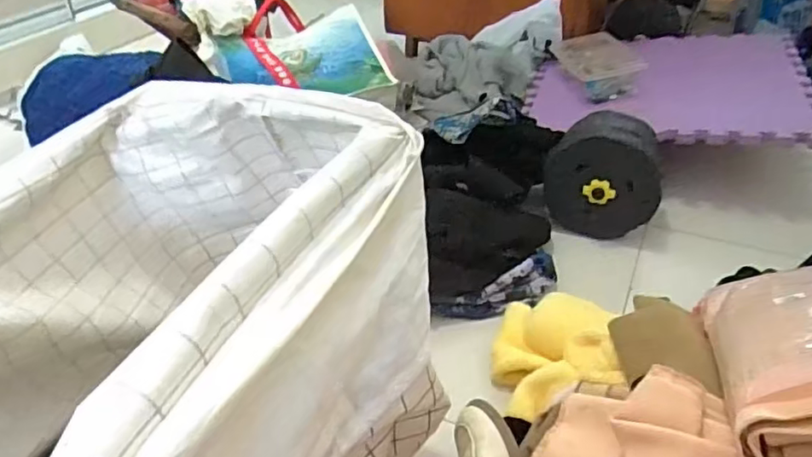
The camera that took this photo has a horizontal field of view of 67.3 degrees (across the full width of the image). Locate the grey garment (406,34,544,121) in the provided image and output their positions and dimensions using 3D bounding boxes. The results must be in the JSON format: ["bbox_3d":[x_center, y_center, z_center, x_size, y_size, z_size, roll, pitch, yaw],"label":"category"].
[{"bbox_3d":[0.183,-0.414,1.620,0.341,0.148,0.327,1,36,3],"label":"grey garment"}]

